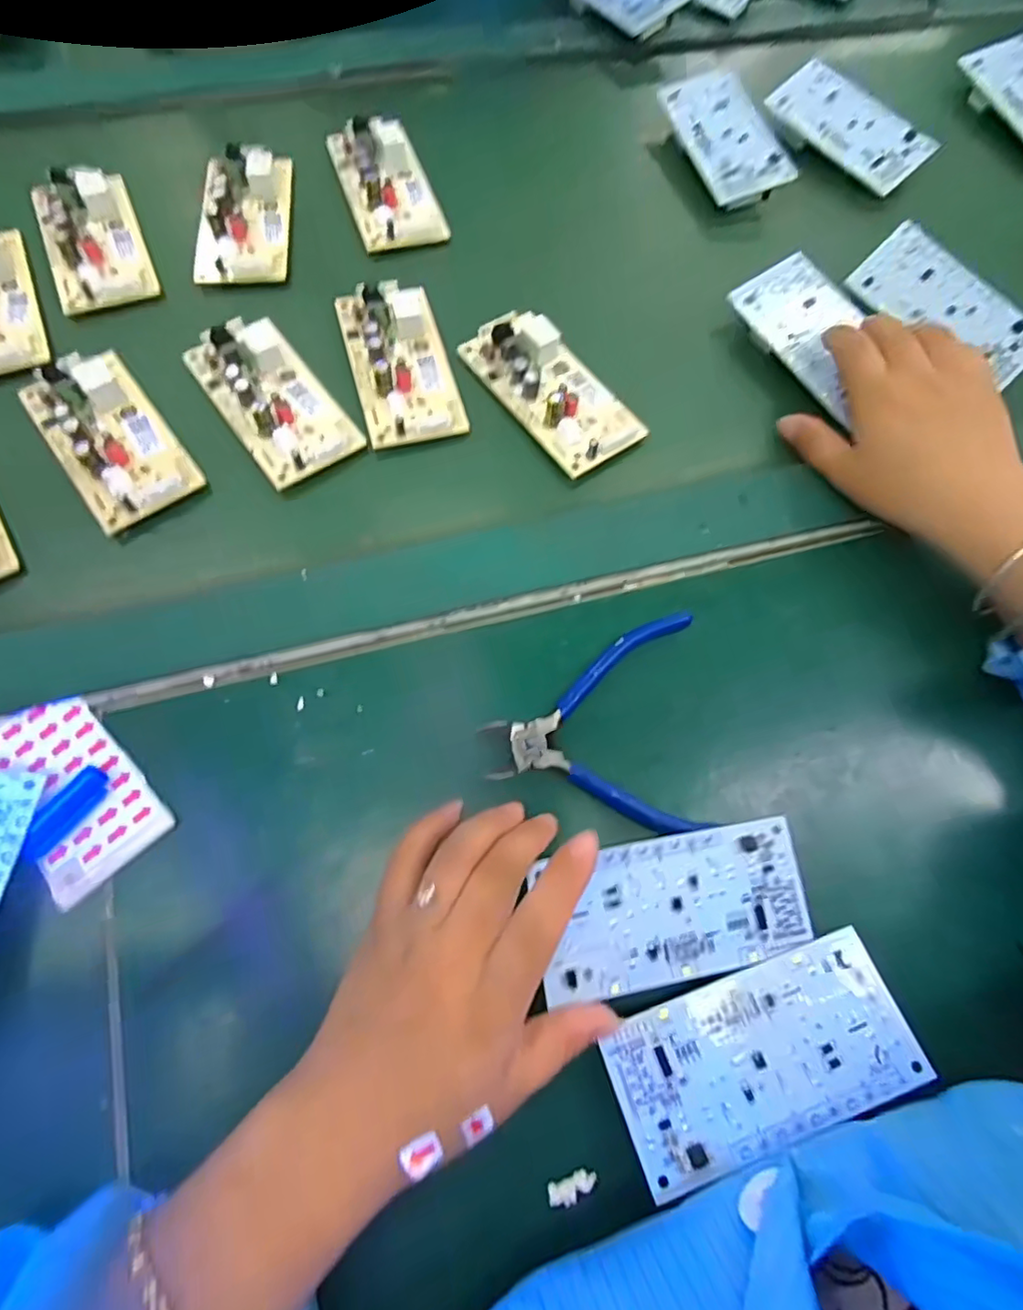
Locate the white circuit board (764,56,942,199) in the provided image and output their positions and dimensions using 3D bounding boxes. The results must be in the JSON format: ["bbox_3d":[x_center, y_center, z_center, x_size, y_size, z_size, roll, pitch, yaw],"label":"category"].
[{"bbox_3d":[0.241,-0.379,0.422,0.058,0.008,0.114,-41,79,-2],"label":"white circuit board"}]

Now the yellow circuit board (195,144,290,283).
[{"bbox_3d":[-0.173,-0.286,0.381,0.053,0.016,0.106,-3,72,-4],"label":"yellow circuit board"}]

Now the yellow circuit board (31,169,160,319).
[{"bbox_3d":[-0.263,-0.263,0.367,0.056,0.017,0.109,-22,74,-9],"label":"yellow circuit board"}]

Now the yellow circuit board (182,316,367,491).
[{"bbox_3d":[-0.135,-0.147,0.330,0.055,0.018,0.112,-35,77,-12],"label":"yellow circuit board"}]

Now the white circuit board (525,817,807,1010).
[{"bbox_3d":[0.068,0.104,0.244,0.110,0.007,0.054,-8,73,-5],"label":"white circuit board"}]

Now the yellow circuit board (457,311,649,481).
[{"bbox_3d":[0.025,-0.156,0.339,0.056,0.018,0.110,-33,76,-12],"label":"yellow circuit board"}]

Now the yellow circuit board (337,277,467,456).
[{"bbox_3d":[-0.065,-0.175,0.342,0.056,0.019,0.111,-15,73,-7],"label":"yellow circuit board"}]

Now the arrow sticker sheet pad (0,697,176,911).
[{"bbox_3d":[-0.195,0.057,0.260,0.049,0.007,0.091,-40,78,-14],"label":"arrow sticker sheet pad"}]

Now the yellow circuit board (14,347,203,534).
[{"bbox_3d":[-0.219,-0.121,0.318,0.055,0.018,0.108,-36,77,-13],"label":"yellow circuit board"}]

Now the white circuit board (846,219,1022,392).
[{"bbox_3d":[0.264,-0.211,0.357,0.054,0.006,0.112,-45,81,2],"label":"white circuit board"}]

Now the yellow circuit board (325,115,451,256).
[{"bbox_3d":[-0.084,-0.318,0.397,0.057,0.020,0.106,-18,74,-8],"label":"yellow circuit board"}]

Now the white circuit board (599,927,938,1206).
[{"bbox_3d":[0.097,0.153,0.225,0.112,0.009,0.053,-18,74,-8],"label":"white circuit board"}]

